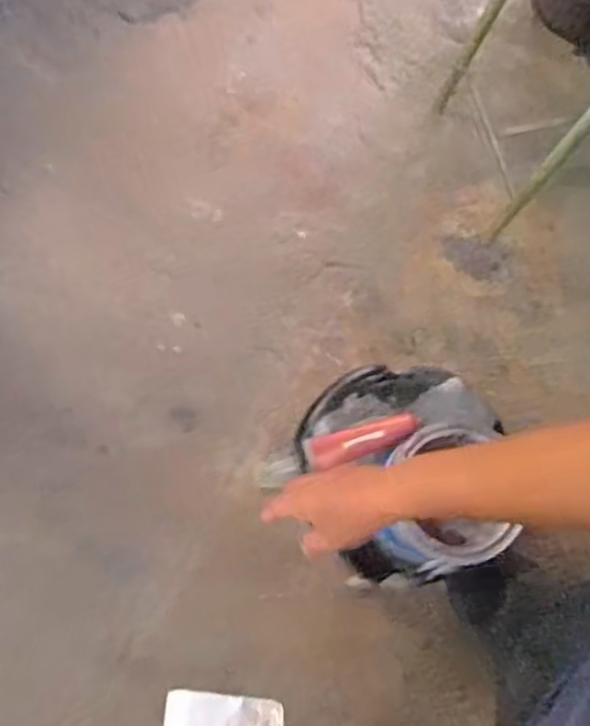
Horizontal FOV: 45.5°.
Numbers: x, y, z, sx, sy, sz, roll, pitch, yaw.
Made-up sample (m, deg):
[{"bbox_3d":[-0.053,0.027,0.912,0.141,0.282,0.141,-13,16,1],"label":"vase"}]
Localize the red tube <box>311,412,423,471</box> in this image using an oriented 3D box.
[{"bbox_3d":[0.101,0.112,1.034,0.167,0.029,0.048,-17,80,-6],"label":"red tube"}]

